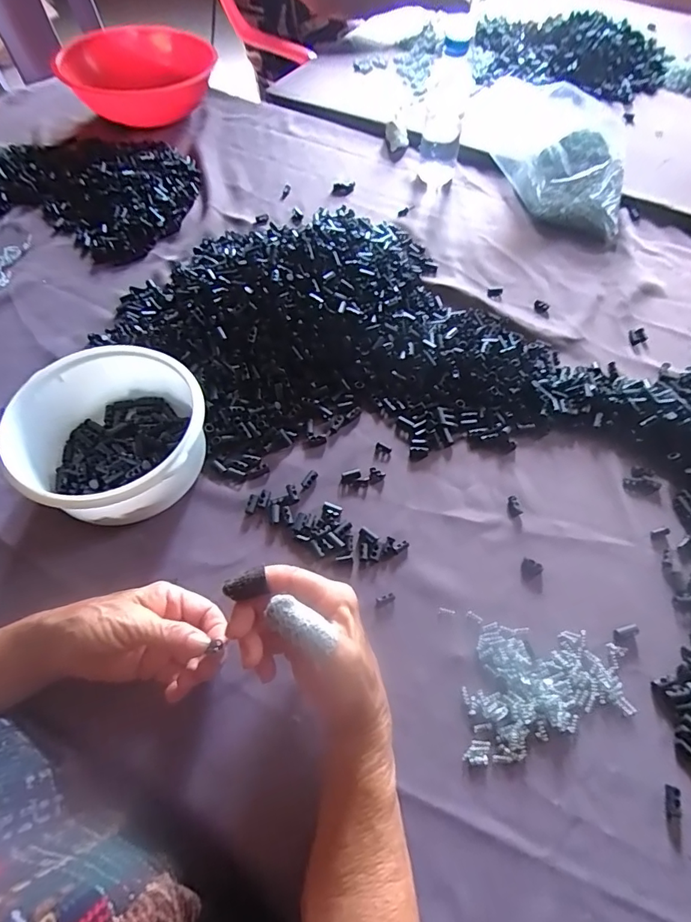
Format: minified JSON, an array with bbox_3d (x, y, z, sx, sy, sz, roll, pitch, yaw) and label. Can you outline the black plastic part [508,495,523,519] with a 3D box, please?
[{"bbox_3d":[0.163,0.044,0.450,0.012,0.005,0.021,-3,60,-2],"label":"black plastic part"}]

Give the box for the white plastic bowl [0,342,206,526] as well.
[{"bbox_3d":[-0.207,-0.020,0.430,0.151,0.073,0.157,0,60,0],"label":"white plastic bowl"}]

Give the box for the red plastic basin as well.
[{"bbox_3d":[-0.333,-0.640,0.771,0.220,0.088,0.239,-7,60,-4],"label":"red plastic basin"}]

